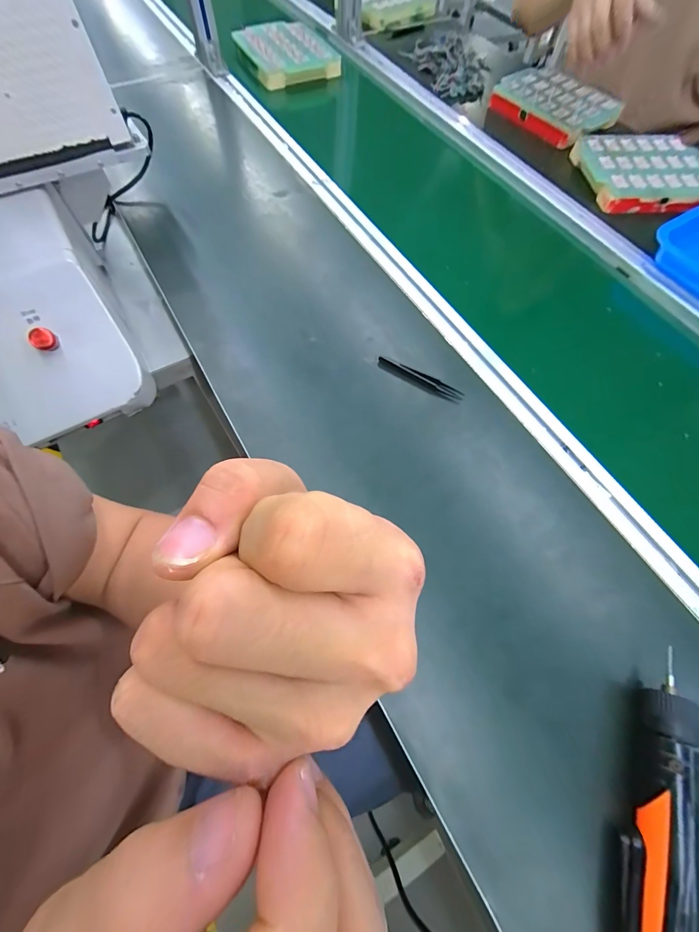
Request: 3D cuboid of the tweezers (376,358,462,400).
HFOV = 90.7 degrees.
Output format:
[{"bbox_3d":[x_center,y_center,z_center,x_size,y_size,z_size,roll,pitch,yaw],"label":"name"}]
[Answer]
[{"bbox_3d":[0.088,-0.111,0.432,0.111,0.008,0.012,28,68,9],"label":"tweezers"}]

